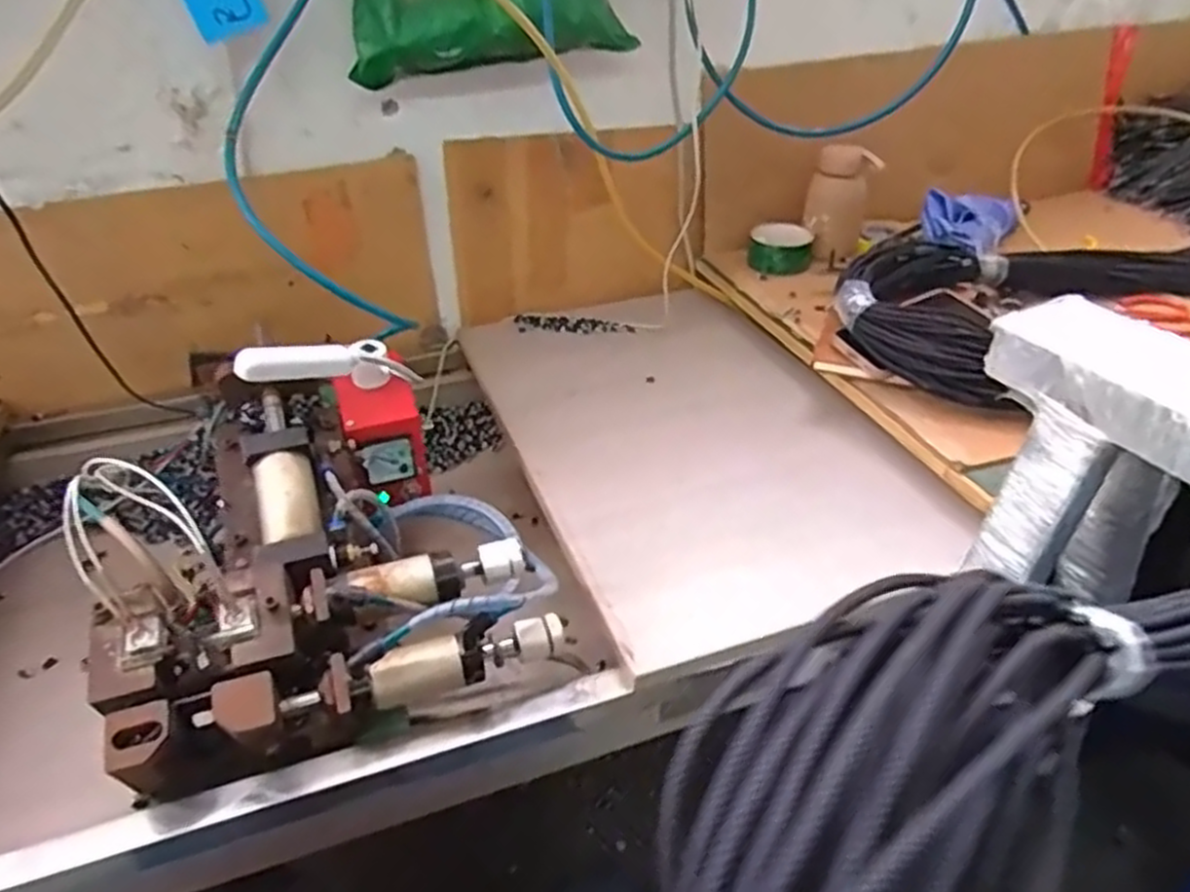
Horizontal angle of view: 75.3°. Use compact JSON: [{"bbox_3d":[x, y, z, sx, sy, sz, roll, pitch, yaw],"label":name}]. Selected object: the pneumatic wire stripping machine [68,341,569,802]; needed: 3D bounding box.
[{"bbox_3d":[-0.218,0.070,0.623,0.292,0.113,0.337,-14,36,-18],"label":"pneumatic wire stripping machine"}]

